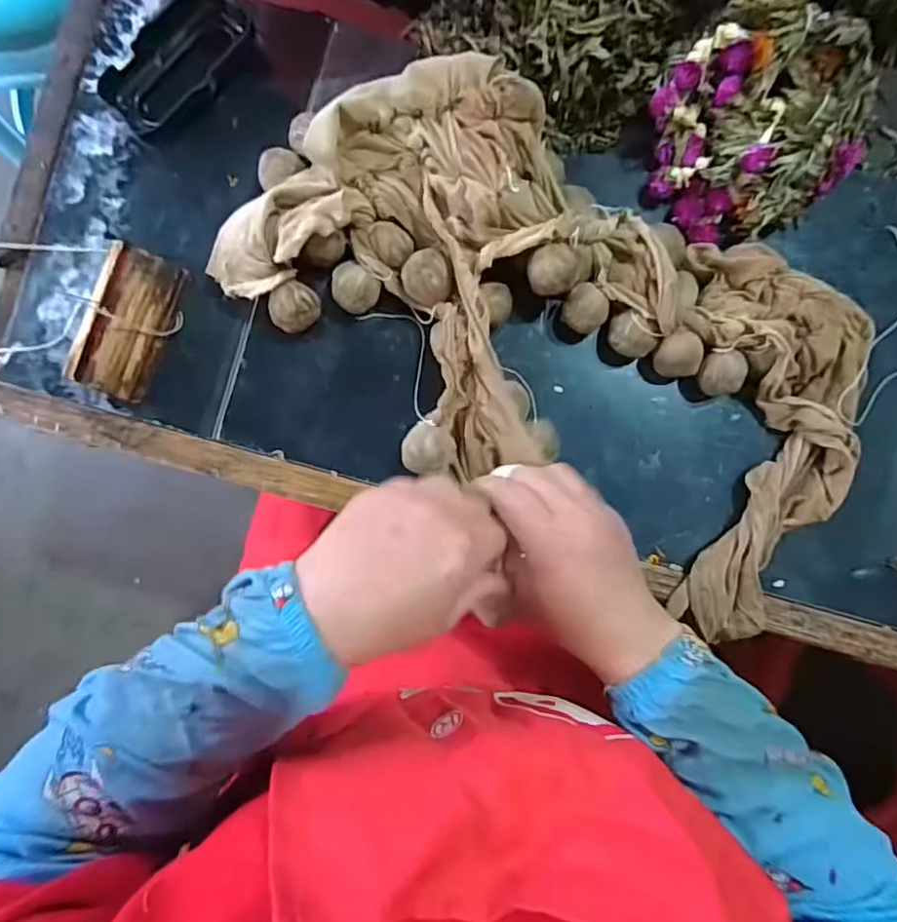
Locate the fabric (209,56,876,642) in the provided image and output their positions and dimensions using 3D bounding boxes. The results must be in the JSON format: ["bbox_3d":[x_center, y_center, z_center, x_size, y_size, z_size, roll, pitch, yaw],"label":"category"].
[{"bbox_3d":[0.066,-0.080,0.389,0.440,0.057,0.251,29,90,-4],"label":"fabric"}]

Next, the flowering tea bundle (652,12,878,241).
[{"bbox_3d":[0.210,-0.226,0.391,0.148,0.076,0.125,-34,90,0],"label":"flowering tea bundle"}]

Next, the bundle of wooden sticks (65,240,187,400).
[{"bbox_3d":[-0.213,-0.091,0.388,0.034,0.038,0.094,21,90,0],"label":"bundle of wooden sticks"}]

